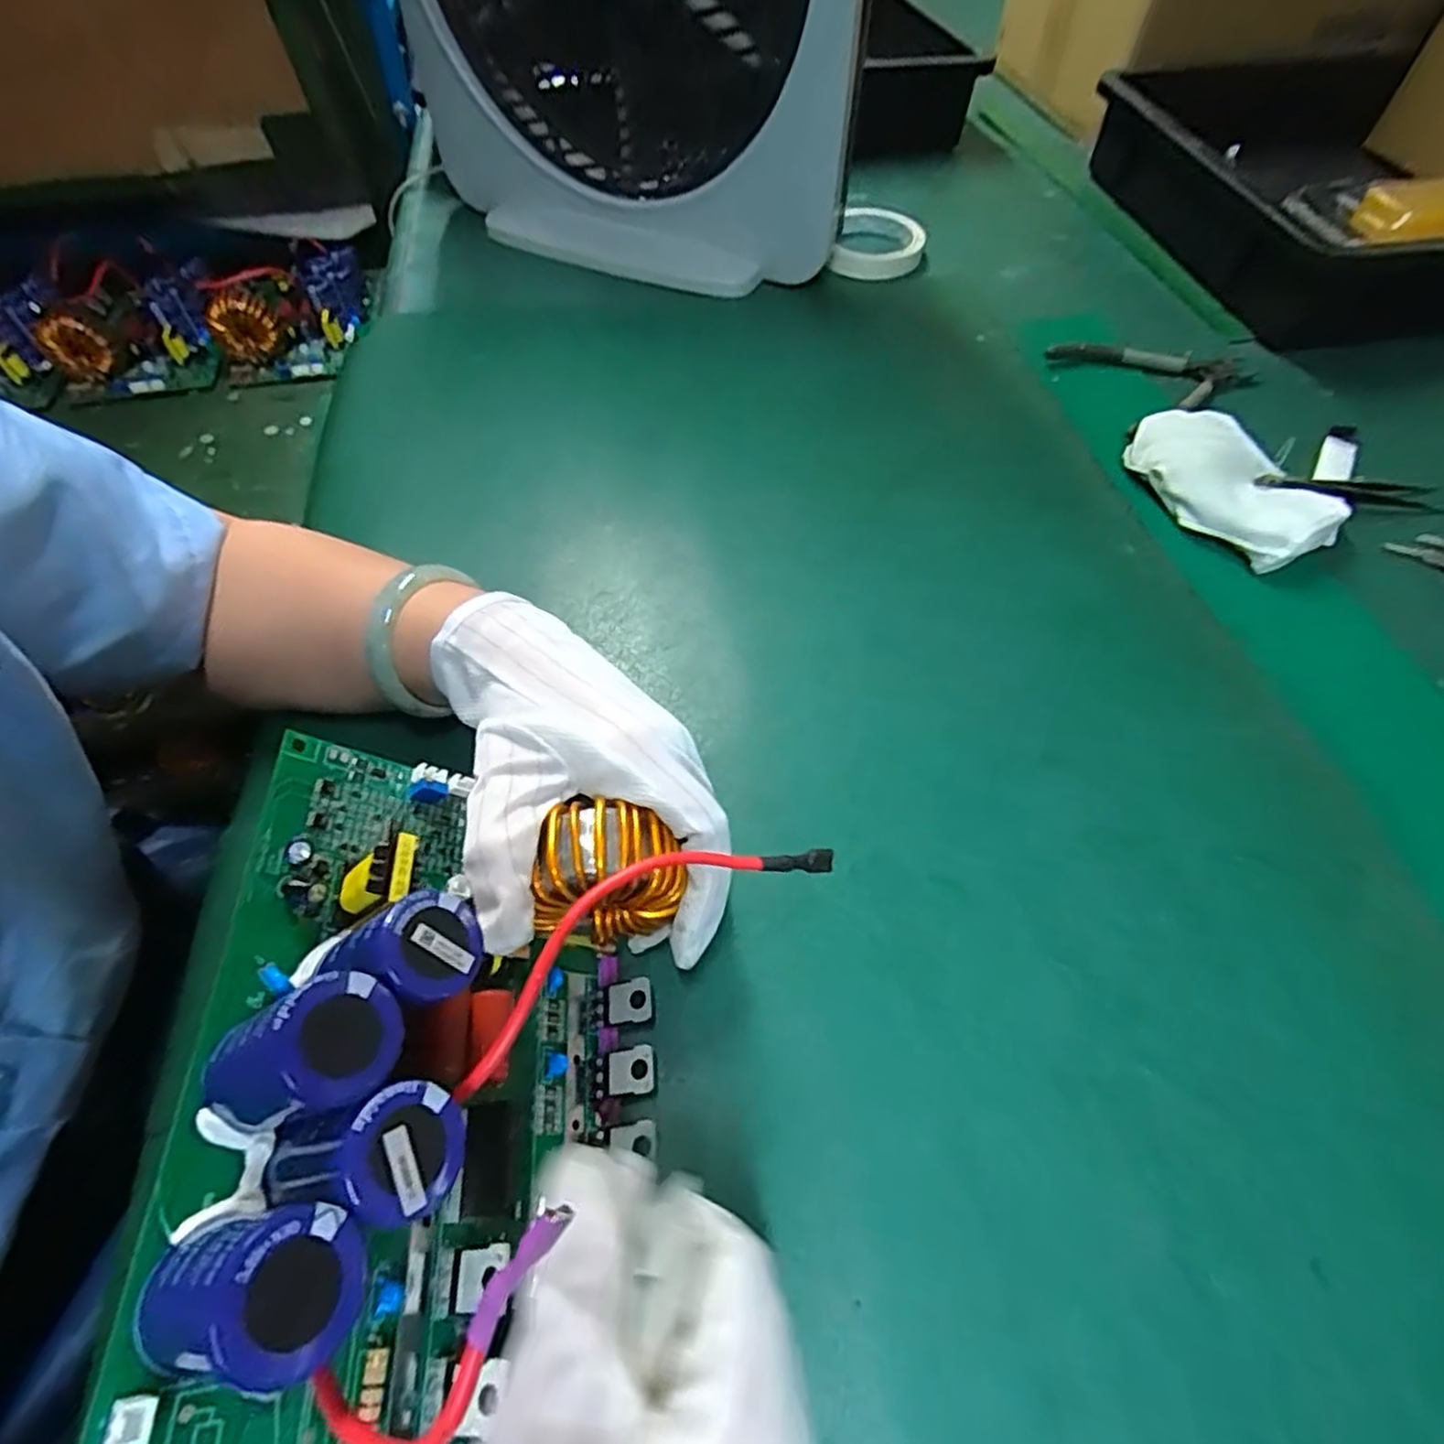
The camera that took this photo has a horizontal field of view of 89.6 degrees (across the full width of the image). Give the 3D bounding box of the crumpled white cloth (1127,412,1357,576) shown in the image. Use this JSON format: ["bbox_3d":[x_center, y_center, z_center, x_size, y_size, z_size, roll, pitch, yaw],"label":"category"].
[{"bbox_3d":[0.320,-0.152,0.460,0.084,0.026,0.126,-28,61,-18],"label":"crumpled white cloth"}]

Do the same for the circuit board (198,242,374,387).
[{"bbox_3d":[-0.444,-0.428,0.745,0.134,0.073,0.162,-8,57,-6],"label":"circuit board"}]

